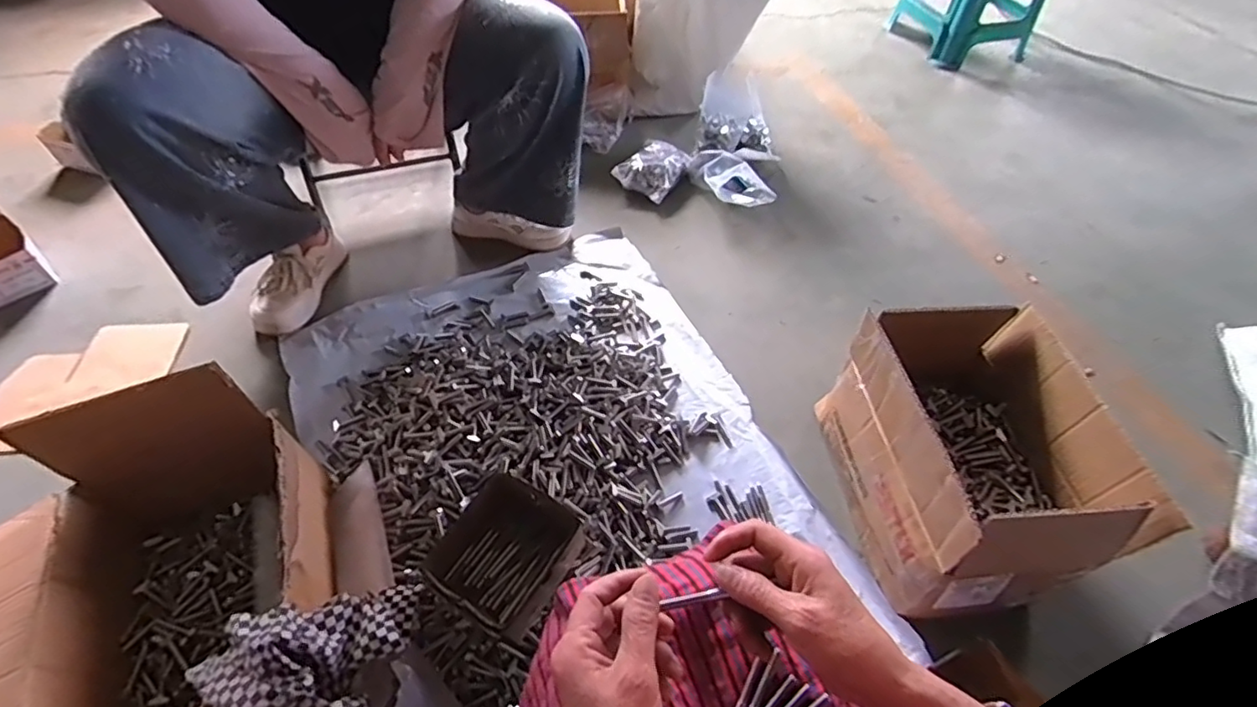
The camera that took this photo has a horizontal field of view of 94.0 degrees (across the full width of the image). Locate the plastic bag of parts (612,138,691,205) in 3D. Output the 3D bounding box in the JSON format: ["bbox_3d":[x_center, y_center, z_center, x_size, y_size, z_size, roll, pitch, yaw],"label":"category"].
[{"bbox_3d":[0.061,-0.454,1.425,0.140,0.059,0.179,26,55,19],"label":"plastic bag of parts"}]

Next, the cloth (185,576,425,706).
[{"bbox_3d":[-0.331,0.309,0.619,0.173,0.104,0.211,20,49,16],"label":"cloth"}]

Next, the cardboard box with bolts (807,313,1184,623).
[{"bbox_3d":[0.454,0.130,0.812,0.242,0.247,0.366,-2,46,-4],"label":"cardboard box with bolts"}]

